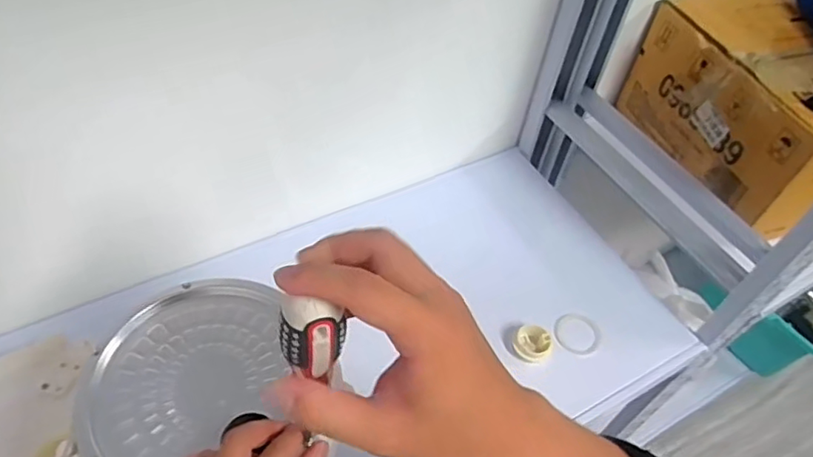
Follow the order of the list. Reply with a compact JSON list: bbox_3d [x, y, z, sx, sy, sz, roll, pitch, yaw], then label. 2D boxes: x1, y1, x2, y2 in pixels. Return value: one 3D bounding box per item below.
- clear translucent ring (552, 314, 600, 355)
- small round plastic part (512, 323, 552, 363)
[{"bbox_3d":[0.215,0.134,0.746,0.059,0.009,0.061,3,51,-4],"label":"clear translucent ring"},{"bbox_3d":[0.153,0.139,0.715,0.045,0.021,0.045,3,51,-4],"label":"small round plastic part"}]

